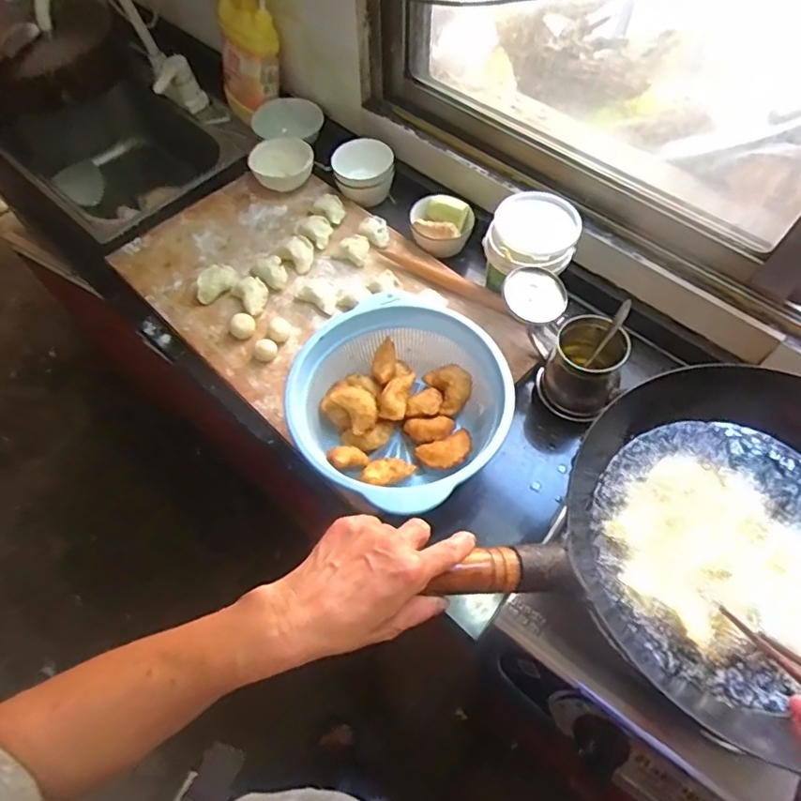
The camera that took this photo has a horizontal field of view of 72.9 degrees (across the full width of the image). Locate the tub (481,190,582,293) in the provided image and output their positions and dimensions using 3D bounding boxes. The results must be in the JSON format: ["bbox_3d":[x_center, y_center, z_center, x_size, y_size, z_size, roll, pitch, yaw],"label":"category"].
[{"bbox_3d":[0.197,-0.232,0.839,0.128,0.117,0.132,17,60,10],"label":"tub"}]

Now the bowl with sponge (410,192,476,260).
[{"bbox_3d":[0.069,-0.305,0.947,0.100,0.072,0.095,0,59,0],"label":"bowl with sponge"}]

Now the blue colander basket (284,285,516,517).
[{"bbox_3d":[0.004,0.007,0.705,0.247,0.104,0.269,0,59,0],"label":"blue colander basket"}]

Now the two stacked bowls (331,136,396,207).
[{"bbox_3d":[-0.070,-0.431,1.030,0.109,0.065,0.117,0,59,0],"label":"two stacked bowls"}]

